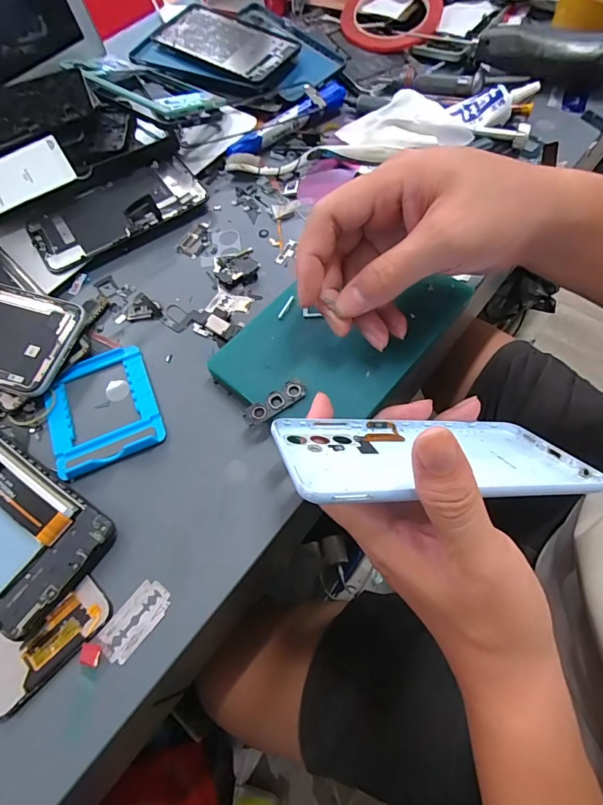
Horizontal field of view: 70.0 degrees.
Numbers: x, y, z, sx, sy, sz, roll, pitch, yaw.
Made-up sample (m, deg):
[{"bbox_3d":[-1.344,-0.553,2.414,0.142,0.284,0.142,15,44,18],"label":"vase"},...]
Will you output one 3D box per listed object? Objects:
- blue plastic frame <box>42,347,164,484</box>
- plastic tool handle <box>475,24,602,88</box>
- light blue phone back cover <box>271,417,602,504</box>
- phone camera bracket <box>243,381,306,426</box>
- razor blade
[{"bbox_3d":[-0.136,0.003,0.291,0.070,0.009,0.084,-23,66,-8],"label":"blue plastic frame"},{"bbox_3d":[0.242,-0.331,0.407,0.142,0.032,0.023,16,65,12],"label":"plastic tool handle"},{"bbox_3d":[0.070,0.028,0.229,0.162,0.008,0.078,1,22,-16],"label":"light blue phone back cover"},{"bbox_3d":[-0.017,0.000,0.270,0.043,0.004,0.015,-30,67,-11],"label":"phone camera bracket"},{"bbox_3d":[-0.091,0.118,0.235,0.022,0.004,0.041,34,71,17],"label":"razor blade"}]

